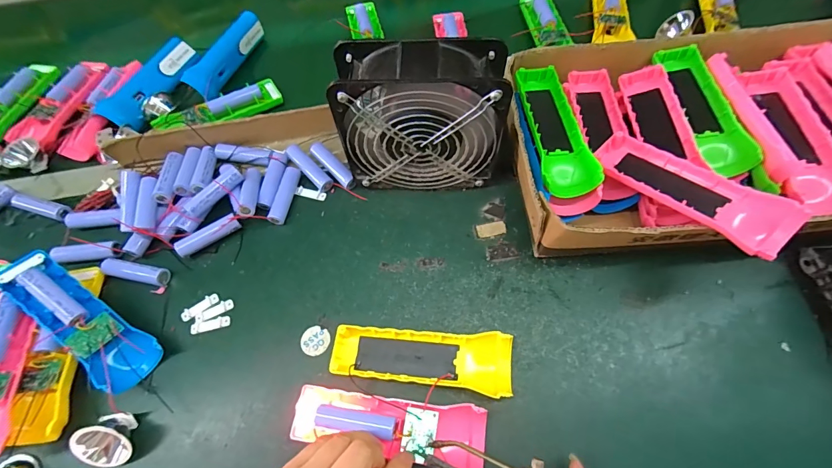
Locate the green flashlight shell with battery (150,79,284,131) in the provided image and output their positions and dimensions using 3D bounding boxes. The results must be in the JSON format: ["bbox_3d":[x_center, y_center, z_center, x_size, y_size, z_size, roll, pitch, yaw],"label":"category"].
[{"bbox_3d":[-0.250,-0.158,0.486,0.155,0.026,0.040,-29,65,-10],"label":"green flashlight shell with battery"}]

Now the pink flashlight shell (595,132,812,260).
[{"bbox_3d":[0.226,-0.037,0.326,0.047,0.028,0.155,-40,57,-14],"label":"pink flashlight shell"}]

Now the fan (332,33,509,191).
[{"bbox_3d":[0.007,-0.105,0.368,0.143,0.150,0.061,-1,63,4],"label":"fan"}]

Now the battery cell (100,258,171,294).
[{"bbox_3d":[-0.289,0.041,0.395,0.068,0.019,0.024,12,65,10],"label":"battery cell"}]

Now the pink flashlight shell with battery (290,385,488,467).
[{"bbox_3d":[-0.022,0.154,0.309,0.157,0.029,0.045,8,66,5],"label":"pink flashlight shell with battery"}]

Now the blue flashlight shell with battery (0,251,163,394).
[{"bbox_3d":[-0.305,0.075,0.347,0.158,0.034,0.045,42,73,-1],"label":"blue flashlight shell with battery"}]

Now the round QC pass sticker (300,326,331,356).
[{"bbox_3d":[-0.095,0.101,0.360,0.027,0.004,0.026,-2,63,4],"label":"round QC pass sticker"}]

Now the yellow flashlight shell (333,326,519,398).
[{"bbox_3d":[0.005,0.110,0.335,0.154,0.027,0.049,1,64,6],"label":"yellow flashlight shell"}]

